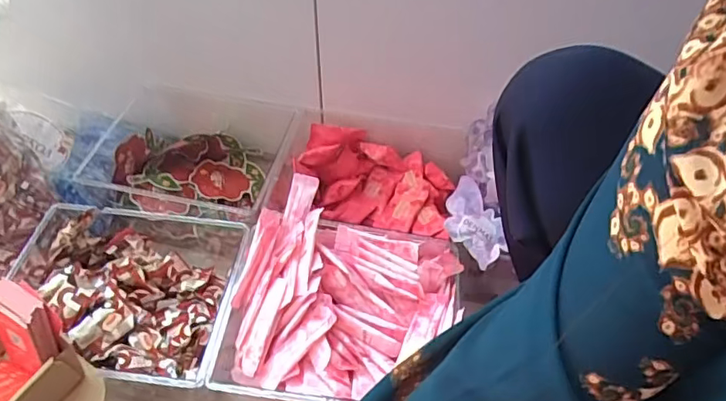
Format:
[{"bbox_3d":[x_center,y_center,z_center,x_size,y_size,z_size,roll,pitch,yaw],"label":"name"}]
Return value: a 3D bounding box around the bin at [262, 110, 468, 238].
[{"bbox_3d":[-0.002,-0.027,0.755,0.257,0.093,0.193,9,48,5],"label":"bin"}]

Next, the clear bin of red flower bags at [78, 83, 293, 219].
[{"bbox_3d":[-0.262,-0.072,0.808,0.294,0.122,0.154,9,48,5],"label":"clear bin of red flower bags"}]

